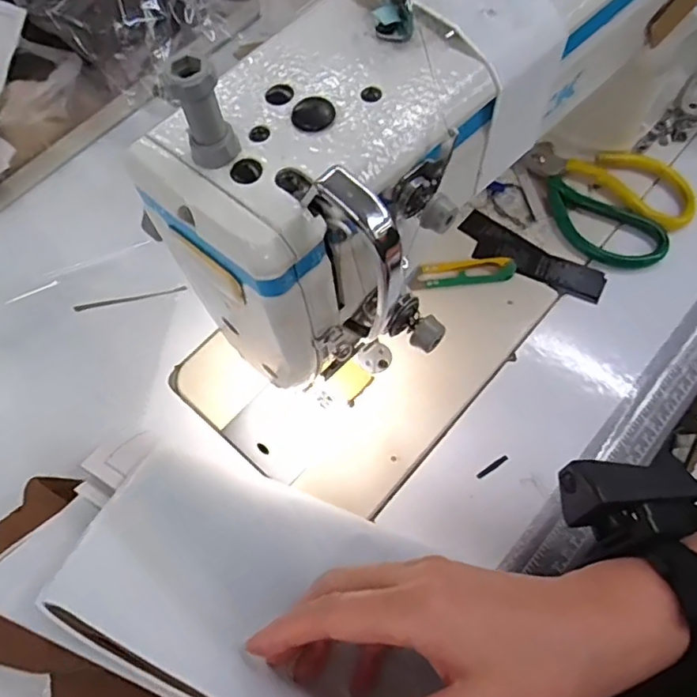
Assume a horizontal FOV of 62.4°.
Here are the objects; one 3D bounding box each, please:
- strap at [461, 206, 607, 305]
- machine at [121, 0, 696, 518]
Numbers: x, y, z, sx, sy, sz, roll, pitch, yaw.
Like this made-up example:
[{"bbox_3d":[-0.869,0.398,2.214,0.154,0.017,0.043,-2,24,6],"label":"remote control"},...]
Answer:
[{"bbox_3d":[0.139,-0.070,0.444,0.116,0.005,0.038,32,71,17],"label":"strap"},{"bbox_3d":[0.110,-0.140,0.353,0.154,0.236,0.506,37,72,19],"label":"machine"}]

